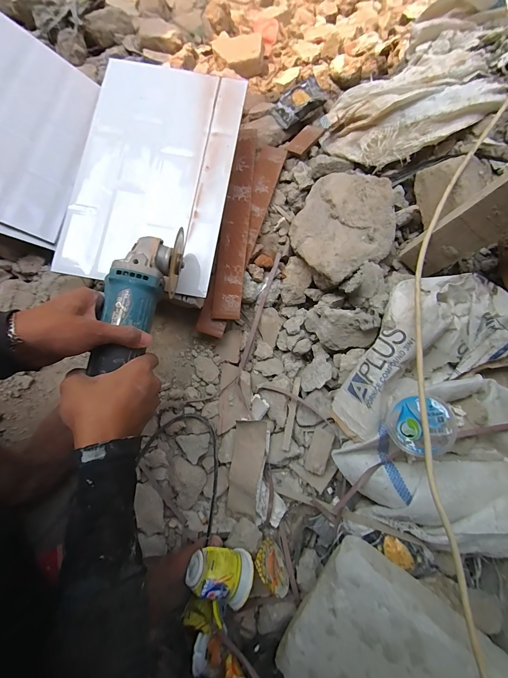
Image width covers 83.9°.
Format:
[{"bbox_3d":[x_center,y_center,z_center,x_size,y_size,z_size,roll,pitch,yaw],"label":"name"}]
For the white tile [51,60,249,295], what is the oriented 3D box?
[{"bbox_3d":[-0.171,-0.278,0.479,0.256,0.010,0.387,10,86,1],"label":"white tile"}]

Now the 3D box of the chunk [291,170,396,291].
[{"bbox_3d":[0.149,-0.199,0.496,0.161,0.091,0.206,-20,77,-3],"label":"chunk"}]

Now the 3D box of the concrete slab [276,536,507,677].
[{"bbox_3d":[0.168,0.406,0.335,0.242,0.069,0.212,30,91,34],"label":"concrete slab"}]

